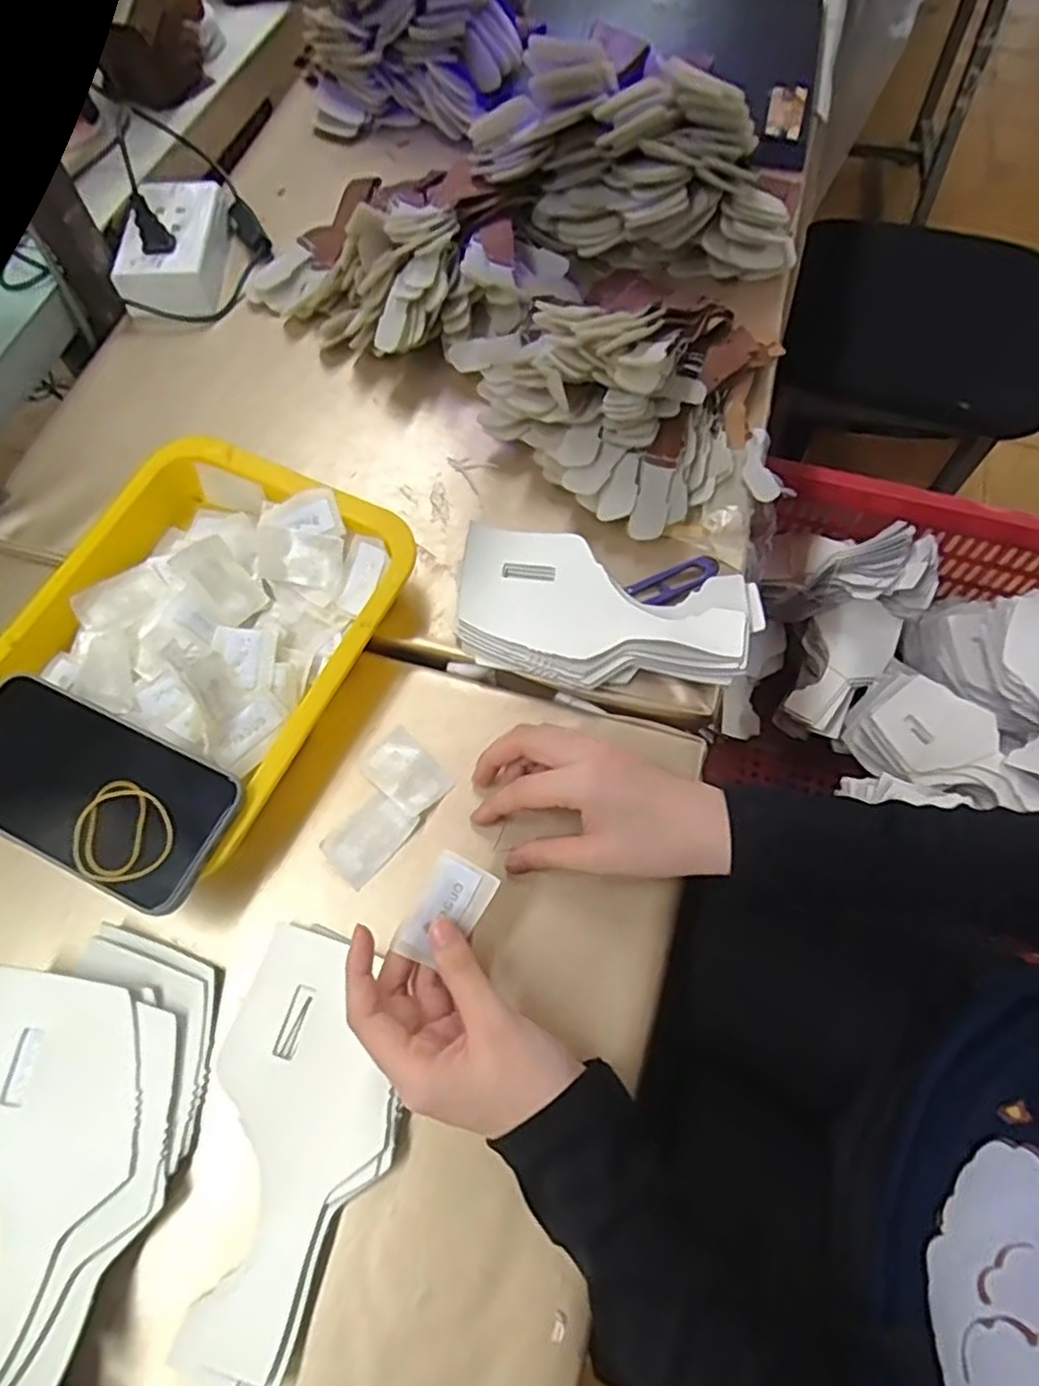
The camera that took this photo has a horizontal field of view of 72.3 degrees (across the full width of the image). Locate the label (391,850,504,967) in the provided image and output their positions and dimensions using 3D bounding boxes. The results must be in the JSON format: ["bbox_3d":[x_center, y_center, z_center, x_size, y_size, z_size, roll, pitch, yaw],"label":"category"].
[{"bbox_3d":[-0.037,0.110,0.360,0.034,0.004,0.052,32,78,-6],"label":"label"}]

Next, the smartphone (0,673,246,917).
[{"bbox_3d":[-0.234,0.050,0.383,0.159,0.010,0.079,23,69,10],"label":"smartphone"}]

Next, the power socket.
[{"bbox_3d":[-0.284,-0.372,0.590,0.073,0.045,0.136,-1,66,0],"label":"power socket"}]

